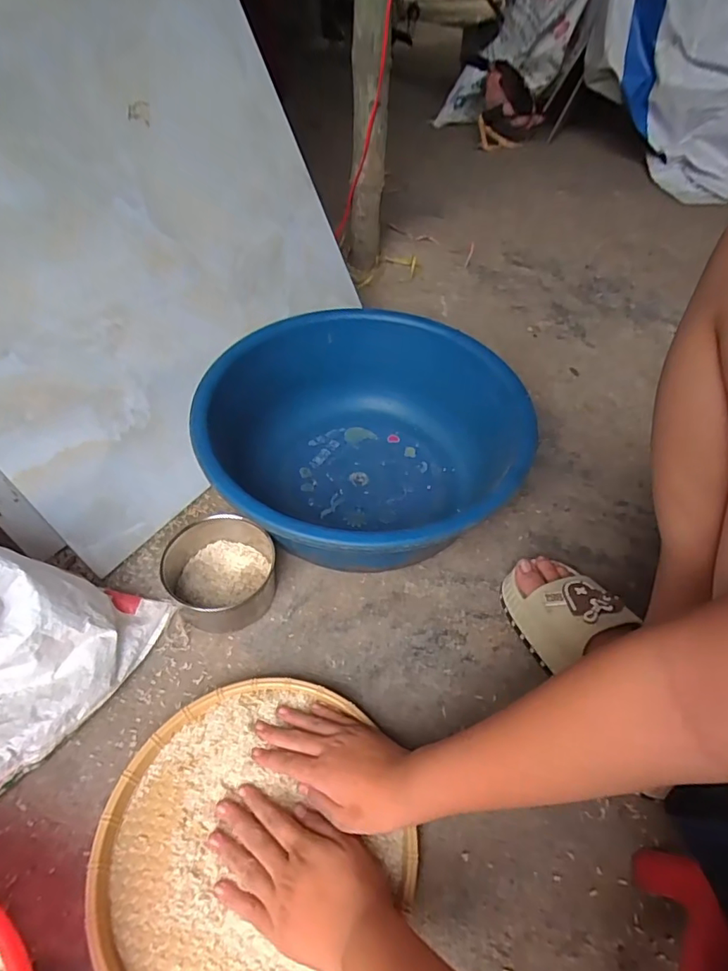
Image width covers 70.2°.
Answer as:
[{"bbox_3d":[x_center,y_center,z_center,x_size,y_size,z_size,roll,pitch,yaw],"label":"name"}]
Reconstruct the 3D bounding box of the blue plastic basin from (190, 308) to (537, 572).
[{"bbox_3d":[-0.008,-0.055,0.675,0.376,0.144,0.388,3,50,-3],"label":"blue plastic basin"}]

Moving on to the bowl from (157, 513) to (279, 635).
[{"bbox_3d":[-0.172,0.095,0.606,0.130,0.063,0.132,3,50,-3],"label":"bowl"}]

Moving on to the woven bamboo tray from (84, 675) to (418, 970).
[{"bbox_3d":[-0.100,0.311,0.454,0.251,0.024,0.271,-16,54,-18],"label":"woven bamboo tray"}]

